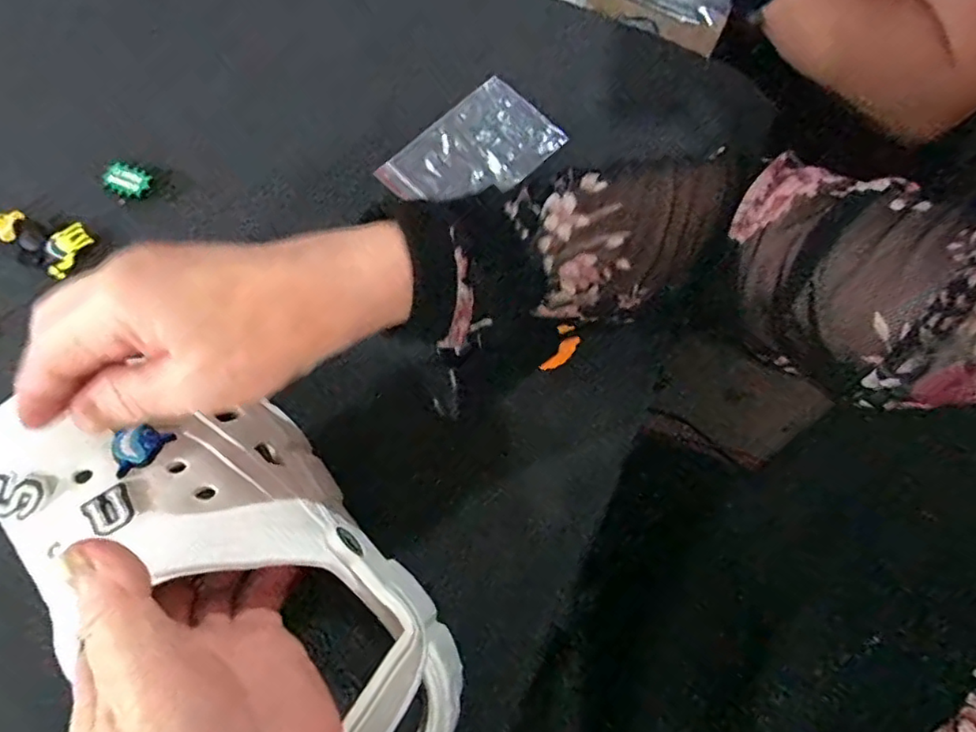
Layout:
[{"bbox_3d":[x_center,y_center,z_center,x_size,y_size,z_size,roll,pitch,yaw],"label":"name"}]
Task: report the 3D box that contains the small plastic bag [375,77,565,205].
[{"bbox_3d":[-0.009,-0.138,0.394,0.108,0.004,0.070,-44,80,-10],"label":"small plastic bag"}]

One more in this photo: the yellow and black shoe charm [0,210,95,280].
[{"bbox_3d":[-0.272,-0.078,0.368,0.050,0.013,0.035,24,74,6],"label":"yellow and black shoe charm"}]

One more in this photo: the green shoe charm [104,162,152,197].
[{"bbox_3d":[-0.228,-0.117,0.385,0.032,0.011,0.020,18,74,4],"label":"green shoe charm"}]

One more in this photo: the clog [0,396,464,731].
[{"bbox_3d":[-0.112,0.080,0.262,0.237,0.079,0.114,30,75,6],"label":"clog"}]

